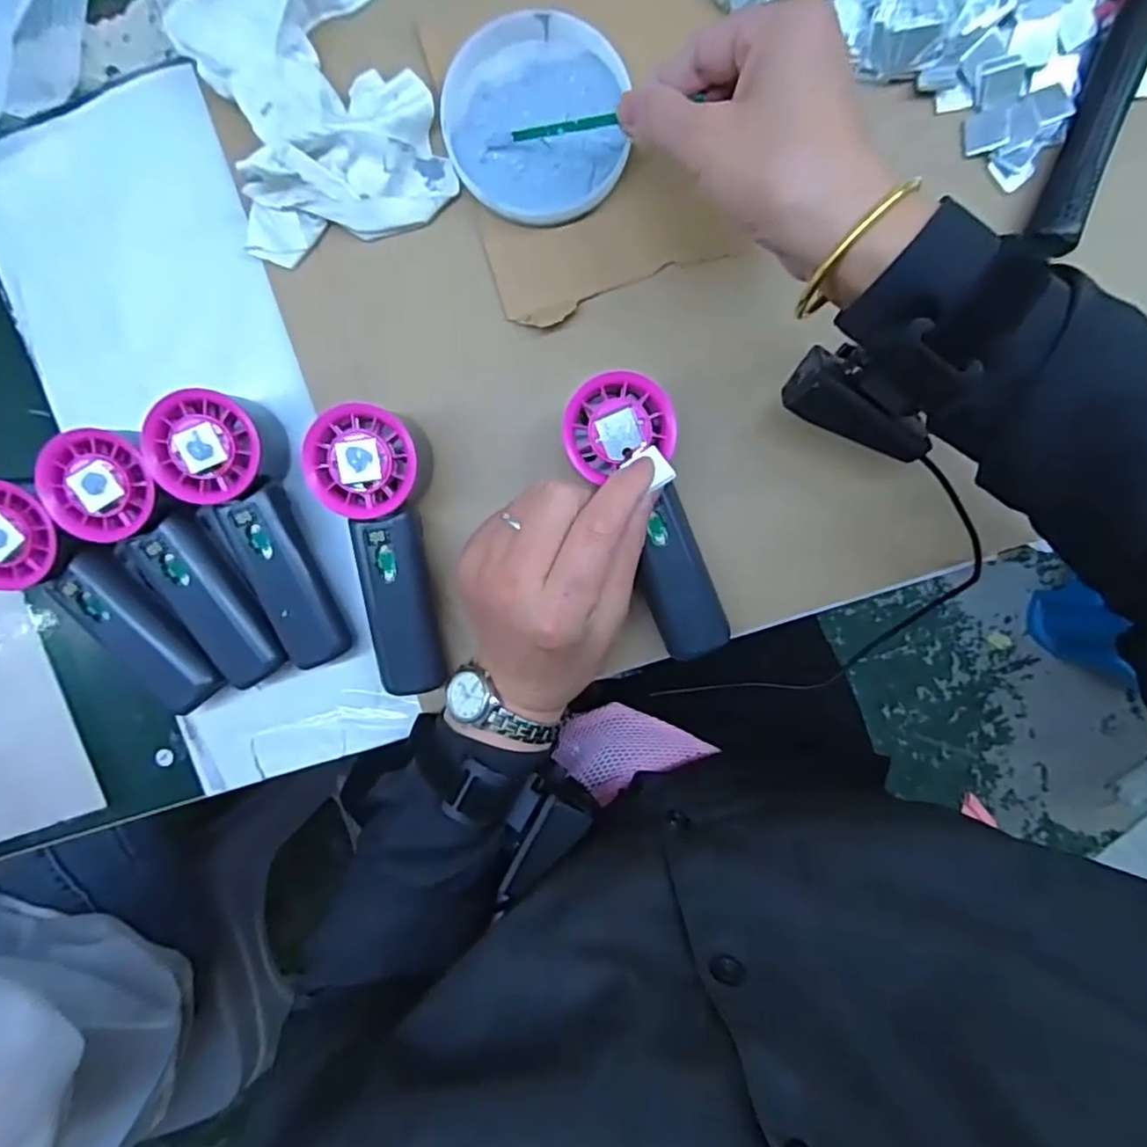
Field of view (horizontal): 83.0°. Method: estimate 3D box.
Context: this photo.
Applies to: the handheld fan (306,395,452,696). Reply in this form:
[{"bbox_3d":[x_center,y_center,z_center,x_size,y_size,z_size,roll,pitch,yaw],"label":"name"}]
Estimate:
[{"bbox_3d":[-0.102,-0.010,0.356,0.056,0.054,0.155,-4,95,1],"label":"handheld fan"}]

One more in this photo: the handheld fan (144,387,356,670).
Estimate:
[{"bbox_3d":[-0.173,-0.020,0.356,0.050,0.054,0.149,-18,95,2],"label":"handheld fan"}]

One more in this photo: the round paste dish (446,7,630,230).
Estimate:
[{"bbox_3d":[-0.021,-0.244,0.352,0.094,0.020,0.100,0,96,0],"label":"round paste dish"}]

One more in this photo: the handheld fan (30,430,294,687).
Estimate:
[{"bbox_3d":[-0.213,-0.008,0.357,0.053,0.054,0.150,-37,94,4],"label":"handheld fan"}]

